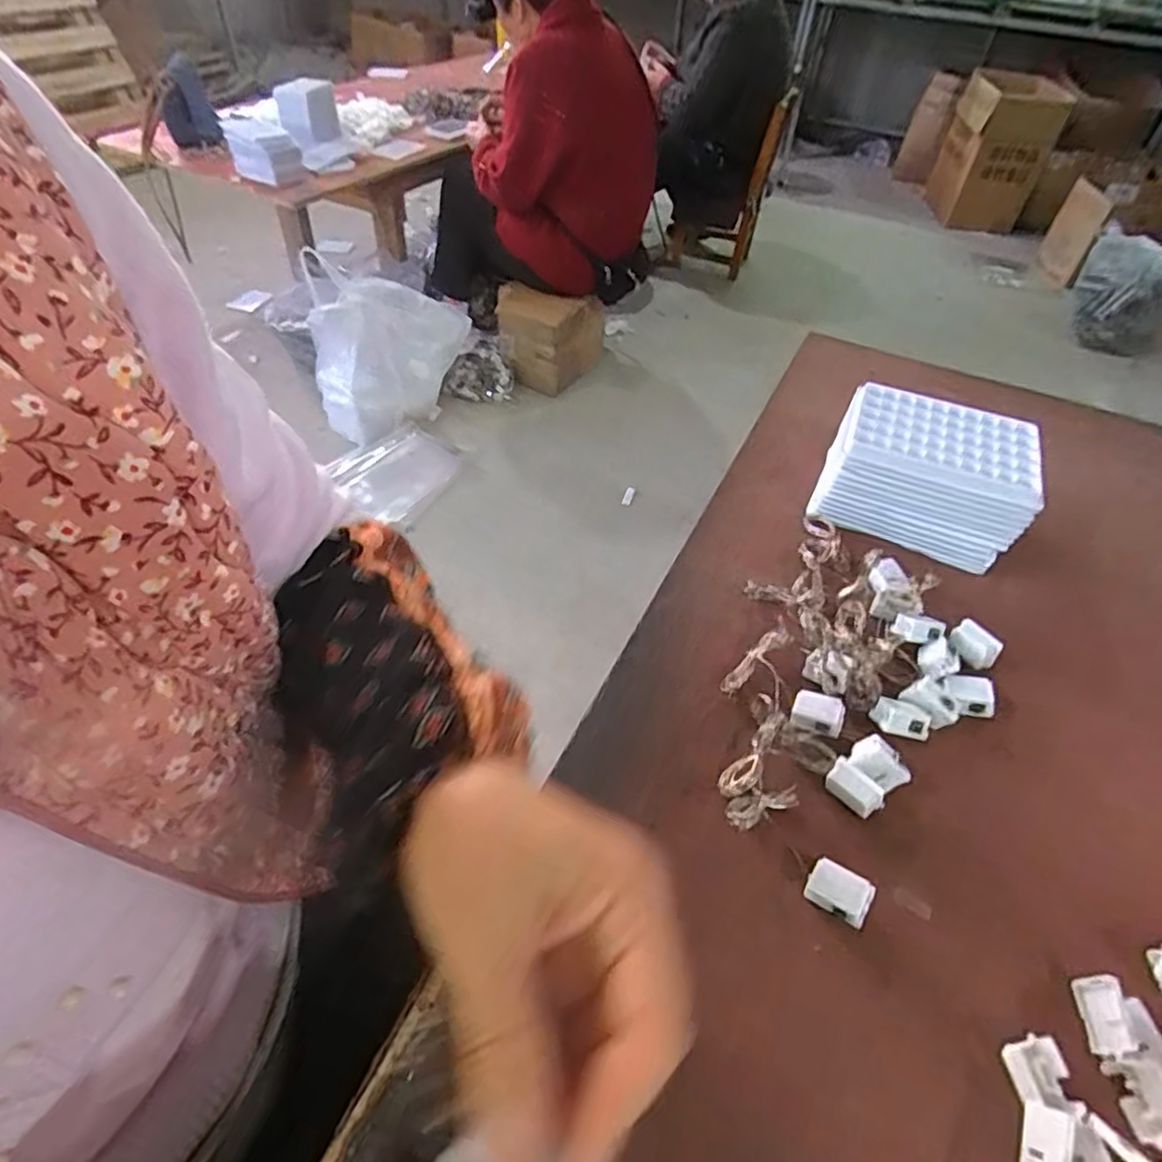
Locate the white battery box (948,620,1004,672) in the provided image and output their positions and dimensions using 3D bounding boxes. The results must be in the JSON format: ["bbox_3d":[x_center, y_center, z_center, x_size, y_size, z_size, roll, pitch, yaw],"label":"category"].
[{"bbox_3d":[0.245,0.040,0.412,0.021,0.015,0.028,-33,58,-30],"label":"white battery box"}]

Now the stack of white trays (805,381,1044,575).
[{"bbox_3d":[0.248,-0.078,0.482,0.132,0.074,0.091,22,50,14],"label":"stack of white trays"}]

